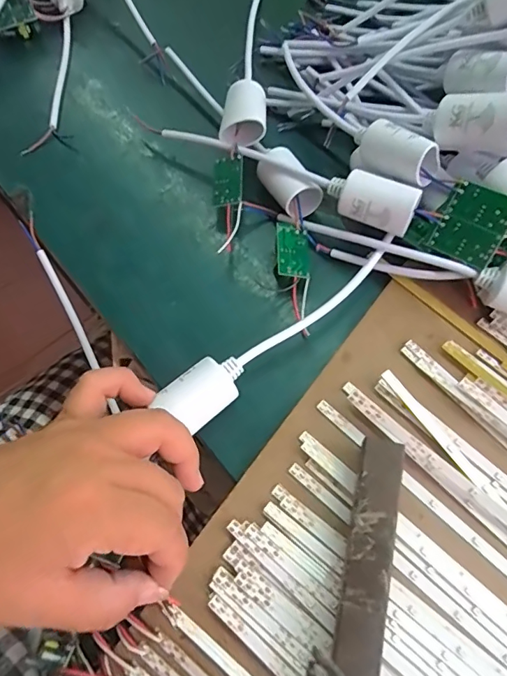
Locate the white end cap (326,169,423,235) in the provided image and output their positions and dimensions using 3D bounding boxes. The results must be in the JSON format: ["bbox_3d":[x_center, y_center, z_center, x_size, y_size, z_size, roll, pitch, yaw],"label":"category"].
[{"bbox_3d":[0.069,-0.082,0.281,0.052,0.022,0.022,24,69,13],"label":"white end cap"}]

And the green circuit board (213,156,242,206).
[{"bbox_3d":[-0.017,-0.105,0.318,0.021,0.004,0.035,-5,75,23],"label":"green circuit board"}]

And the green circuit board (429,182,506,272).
[{"bbox_3d":[0.126,-0.064,0.272,0.034,0.006,0.041,35,112,27],"label":"green circuit board"}]

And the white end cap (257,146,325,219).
[{"bbox_3d":[0.022,-0.104,0.320,0.027,0.030,0.045,-34,68,-12],"label":"white end cap"}]

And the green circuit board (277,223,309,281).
[{"bbox_3d":[0.025,-0.056,0.303,0.021,0.004,0.039,8,66,-17],"label":"green circuit board"}]

